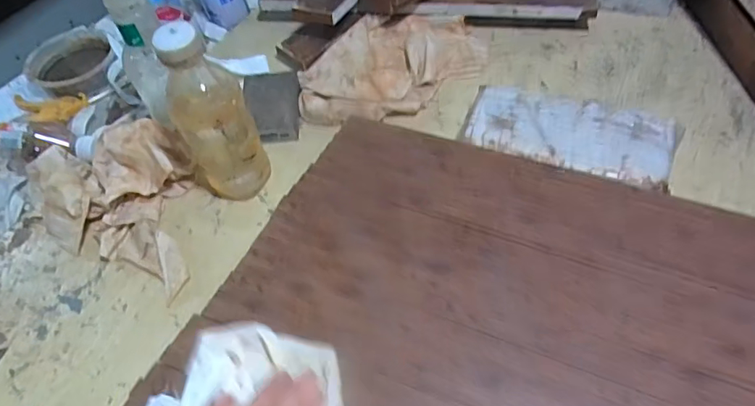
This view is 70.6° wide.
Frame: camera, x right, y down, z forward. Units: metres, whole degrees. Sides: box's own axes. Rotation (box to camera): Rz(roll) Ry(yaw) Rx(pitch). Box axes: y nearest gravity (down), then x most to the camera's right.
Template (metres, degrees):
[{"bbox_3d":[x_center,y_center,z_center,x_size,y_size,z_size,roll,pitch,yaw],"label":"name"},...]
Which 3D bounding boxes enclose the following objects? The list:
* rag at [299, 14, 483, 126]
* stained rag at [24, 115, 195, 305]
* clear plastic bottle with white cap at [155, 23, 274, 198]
[{"bbox_3d":[0.019,-0.184,0.704,0.261,0.044,0.154,-37,59,-20],"label":"rag"},{"bbox_3d":[-0.296,-0.002,0.580,0.203,0.069,0.188,-8,53,-1],"label":"stained rag"},{"bbox_3d":[-0.167,-0.087,0.535,0.073,0.207,0.076,-28,56,-15],"label":"clear plastic bottle with white cap"}]

